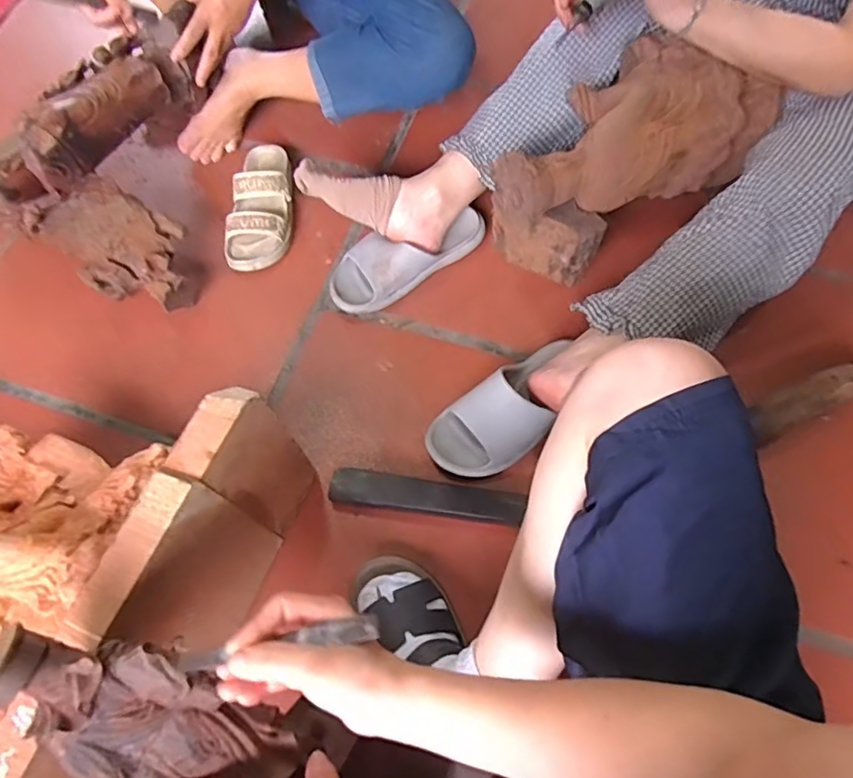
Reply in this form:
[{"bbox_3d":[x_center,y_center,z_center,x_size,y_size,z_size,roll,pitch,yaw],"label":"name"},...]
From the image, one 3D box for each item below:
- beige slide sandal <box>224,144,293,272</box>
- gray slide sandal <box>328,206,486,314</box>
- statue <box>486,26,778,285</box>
[{"bbox_3d":[-0.250,-0.288,0.863,0.090,0.079,0.222,3,66,2],"label":"beige slide sandal"},{"bbox_3d":[-0.026,-0.197,0.828,0.245,0.058,0.097,-30,68,-12],"label":"gray slide sandal"},{"bbox_3d":[0.255,-0.297,0.771,0.367,0.213,0.162,-30,68,-12],"label":"statue"}]

